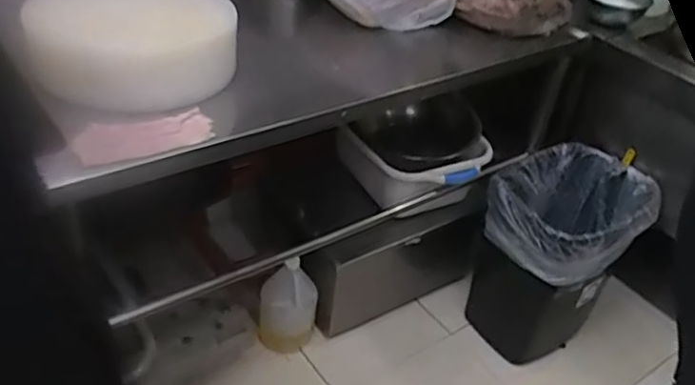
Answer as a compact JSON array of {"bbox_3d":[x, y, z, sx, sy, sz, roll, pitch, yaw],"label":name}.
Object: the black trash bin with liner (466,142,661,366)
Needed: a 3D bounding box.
[{"bbox_3d":[0.541,0.169,1.685,0.316,0.456,0.408,32,44,30],"label":"black trash bin with liner"}]

